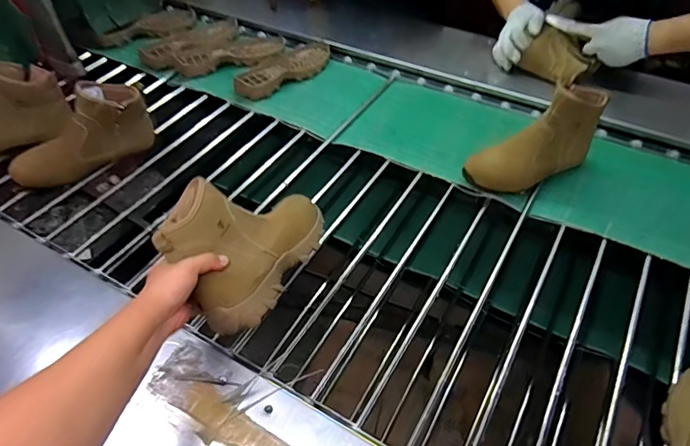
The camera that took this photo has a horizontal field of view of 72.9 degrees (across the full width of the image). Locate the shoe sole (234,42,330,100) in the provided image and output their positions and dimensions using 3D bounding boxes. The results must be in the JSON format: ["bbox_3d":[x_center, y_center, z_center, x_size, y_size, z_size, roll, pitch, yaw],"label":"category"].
[{"bbox_3d":[-0.149,-0.383,1.164,0.274,0.026,0.113,-36,57,-26],"label":"shoe sole"}]

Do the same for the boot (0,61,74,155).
[{"bbox_3d":[-0.717,-0.231,0.956,0.276,0.160,0.100,-7,50,-4],"label":"boot"}]

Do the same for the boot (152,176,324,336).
[{"bbox_3d":[-0.143,0.013,0.685,0.188,0.093,0.270,51,39,-9],"label":"boot"}]

